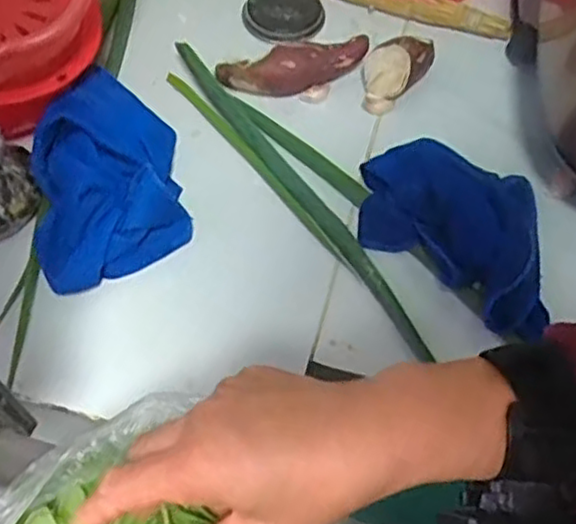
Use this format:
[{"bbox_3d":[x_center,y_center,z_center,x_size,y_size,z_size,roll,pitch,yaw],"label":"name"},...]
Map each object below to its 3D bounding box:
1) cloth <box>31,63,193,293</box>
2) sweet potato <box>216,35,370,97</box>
[{"bbox_3d":[-0.150,-0.079,0.573,0.115,0.066,0.179,-9,59,-8],"label":"cloth"},{"bbox_3d":[0.007,-0.185,0.658,0.143,0.037,0.033,-12,60,-9],"label":"sweet potato"}]

